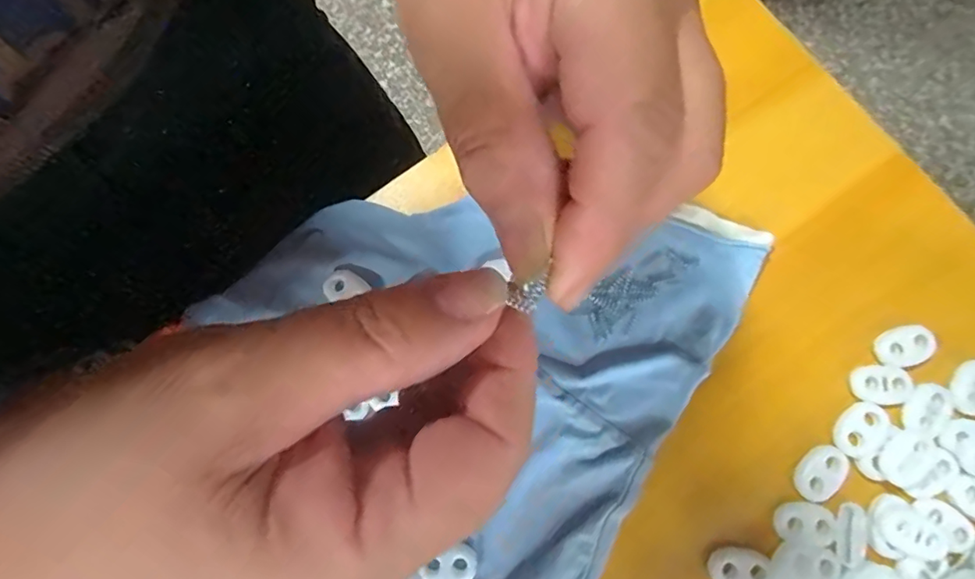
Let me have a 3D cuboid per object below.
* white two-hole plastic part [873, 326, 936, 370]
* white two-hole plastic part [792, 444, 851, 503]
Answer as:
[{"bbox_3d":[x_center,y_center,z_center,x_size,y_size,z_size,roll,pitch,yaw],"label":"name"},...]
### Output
[{"bbox_3d":[0.162,0.022,0.201,0.022,0.004,0.015,-16,79,-2],"label":"white two-hole plastic part"},{"bbox_3d":[0.126,0.069,0.196,0.022,0.005,0.015,-36,81,-5],"label":"white two-hole plastic part"}]

